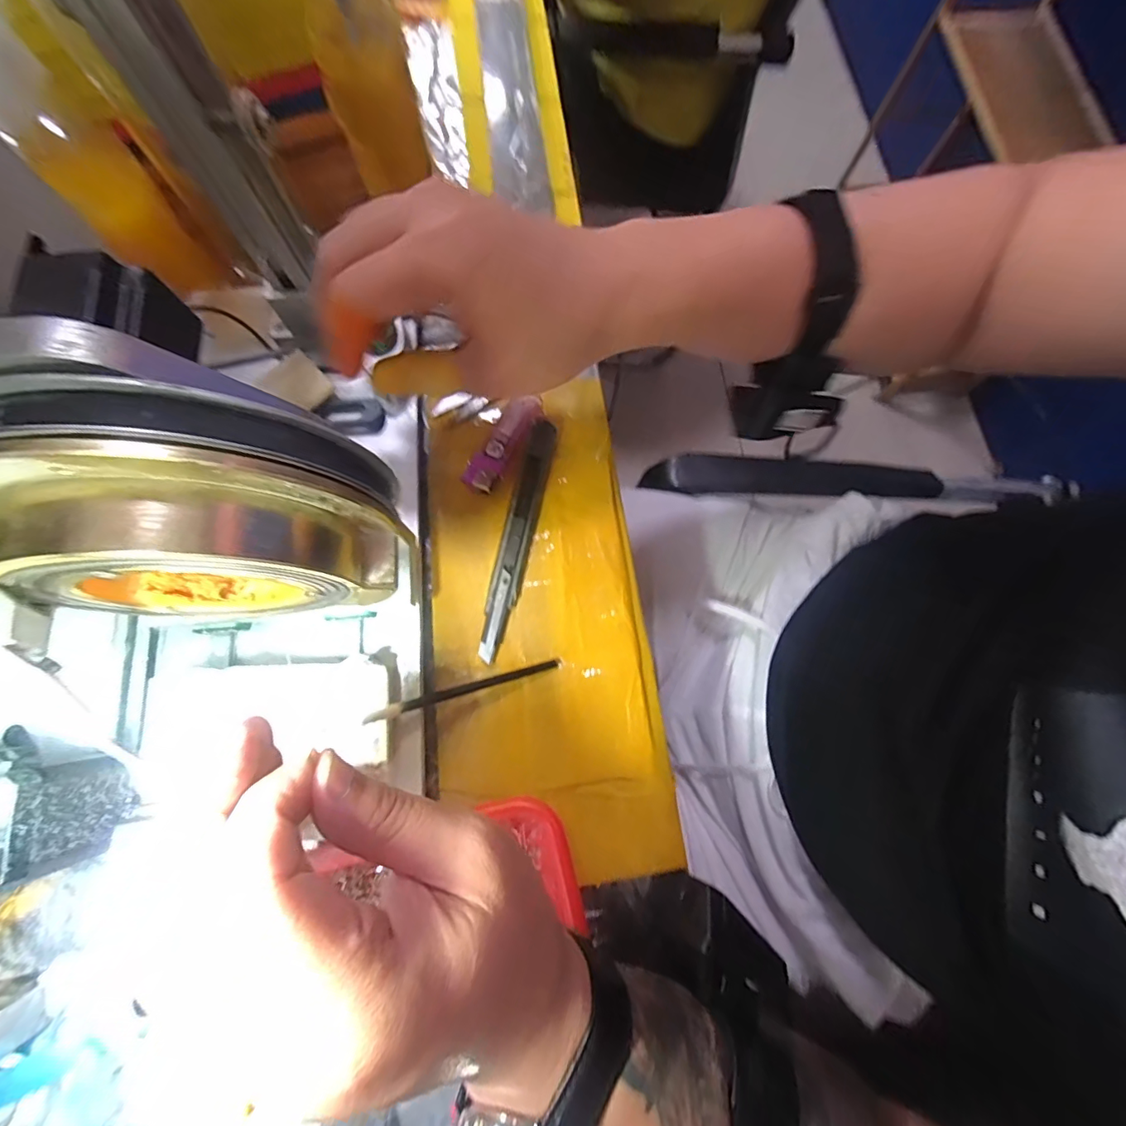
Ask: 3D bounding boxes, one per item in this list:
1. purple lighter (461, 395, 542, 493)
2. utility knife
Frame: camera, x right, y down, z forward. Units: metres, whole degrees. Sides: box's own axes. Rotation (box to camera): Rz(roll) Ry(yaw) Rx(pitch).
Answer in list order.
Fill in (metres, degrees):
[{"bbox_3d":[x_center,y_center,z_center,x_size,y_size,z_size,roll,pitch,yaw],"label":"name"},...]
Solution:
[{"bbox_3d":[-0.040,-0.078,0.323,0.021,0.011,0.073,31,78,7],"label":"purple lighter"},{"bbox_3d":[-0.028,-0.018,0.308,0.018,0.010,0.156,11,76,2],"label":"utility knife"}]

